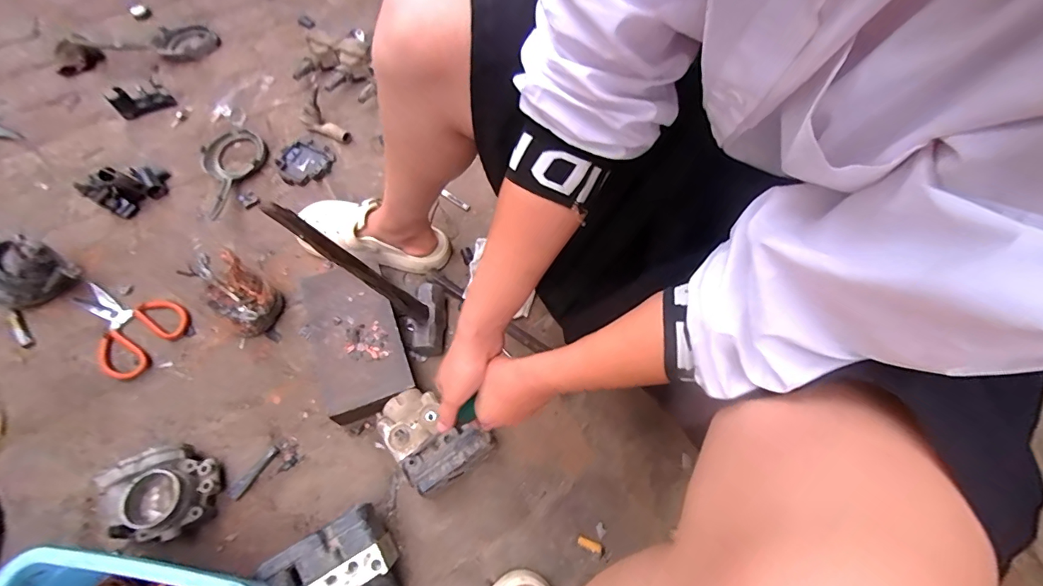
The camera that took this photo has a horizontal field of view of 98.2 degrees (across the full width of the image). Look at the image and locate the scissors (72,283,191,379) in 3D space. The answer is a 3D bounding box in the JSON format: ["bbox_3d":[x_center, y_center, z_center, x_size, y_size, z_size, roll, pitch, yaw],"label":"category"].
[{"bbox_3d":[-0.625,0.052,0.703,0.184,0.016,0.129,23,63,5],"label":"scissors"}]

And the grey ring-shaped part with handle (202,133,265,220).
[{"bbox_3d":[-0.548,-0.226,0.832,0.095,0.032,0.204,13,64,6],"label":"grey ring-shaped part with handle"}]

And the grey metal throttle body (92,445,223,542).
[{"bbox_3d":[-0.467,0.254,0.580,0.129,0.064,0.110,6,63,2],"label":"grey metal throttle body"}]

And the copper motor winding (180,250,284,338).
[{"bbox_3d":[-0.428,0.002,0.684,0.095,0.110,0.079,36,68,16],"label":"copper motor winding"}]

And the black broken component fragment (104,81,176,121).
[{"bbox_3d":[-0.761,-0.386,0.906,0.065,0.045,0.096,41,70,18],"label":"black broken component fragment"}]

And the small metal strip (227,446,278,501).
[{"bbox_3d":[-0.366,0.245,0.617,0.018,0.004,0.076,30,67,14],"label":"small metal strip"}]

